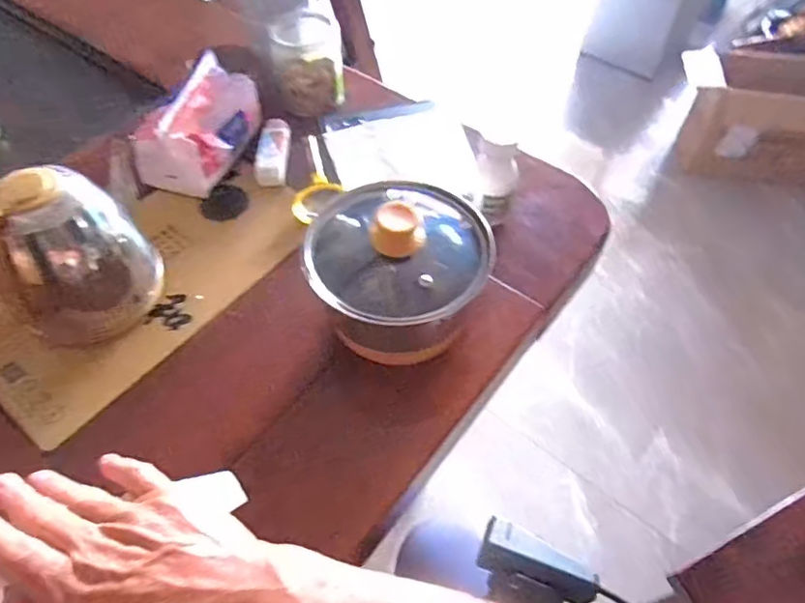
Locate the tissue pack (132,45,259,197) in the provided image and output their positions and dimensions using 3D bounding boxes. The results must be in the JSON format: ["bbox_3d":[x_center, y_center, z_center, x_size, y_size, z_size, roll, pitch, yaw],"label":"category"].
[{"bbox_3d":[-0.239,-0.208,0.661,0.087,0.082,0.149,18,56,12],"label":"tissue pack"}]

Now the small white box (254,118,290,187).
[{"bbox_3d":[-0.157,-0.188,0.694,0.035,0.026,0.104,-2,54,-2],"label":"small white box"}]

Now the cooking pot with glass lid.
[{"bbox_3d":[-0.002,-0.034,0.517,0.154,0.133,0.160,0,54,0],"label":"cooking pot with glass lid"}]

